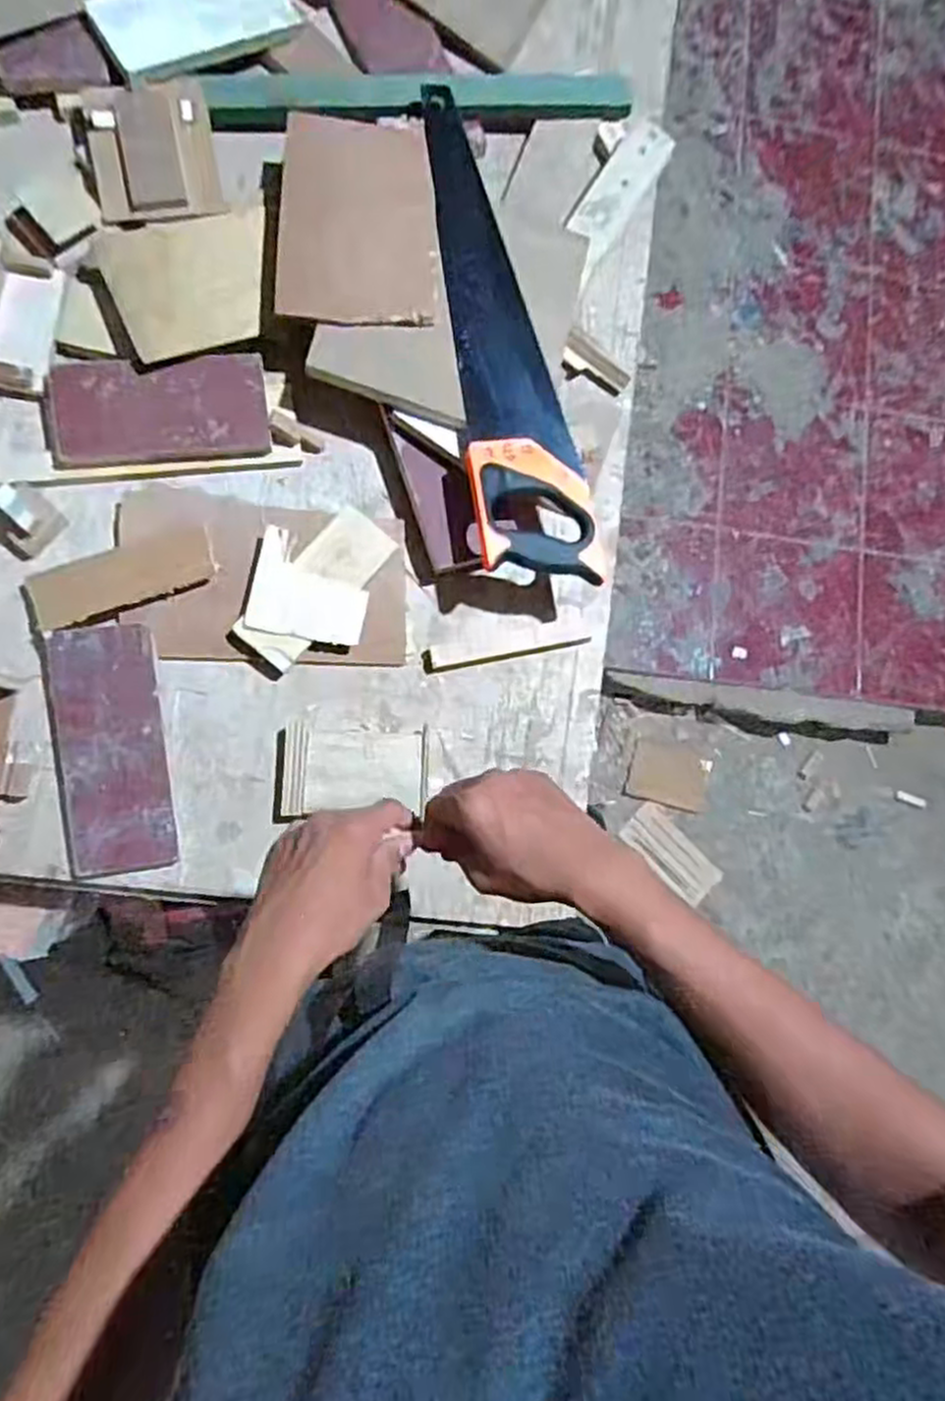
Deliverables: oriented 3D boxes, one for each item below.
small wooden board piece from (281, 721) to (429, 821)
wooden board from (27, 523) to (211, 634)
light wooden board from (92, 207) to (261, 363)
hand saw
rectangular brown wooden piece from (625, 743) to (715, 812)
[{"bbox_3d":[-0.112,0.066,0.736,0.136,0.023,0.082,1,83,-8],"label":"small wooden board piece"},{"bbox_3d":[-0.327,-0.118,0.717,0.167,0.017,0.061,-21,87,-10],"label":"wooden board"},{"bbox_3d":[-0.268,-0.400,0.725,0.151,0.018,0.146,-14,86,-9],"label":"light wooden board"},{"bbox_3d":[0.028,-0.366,0.739,0.111,0.033,0.505,-8,85,-9],"label":"hand saw"},{"bbox_3d":[0.393,0.148,1.496,0.157,0.004,0.113,13,82,-6],"label":"rectangular brown wooden piece"}]

